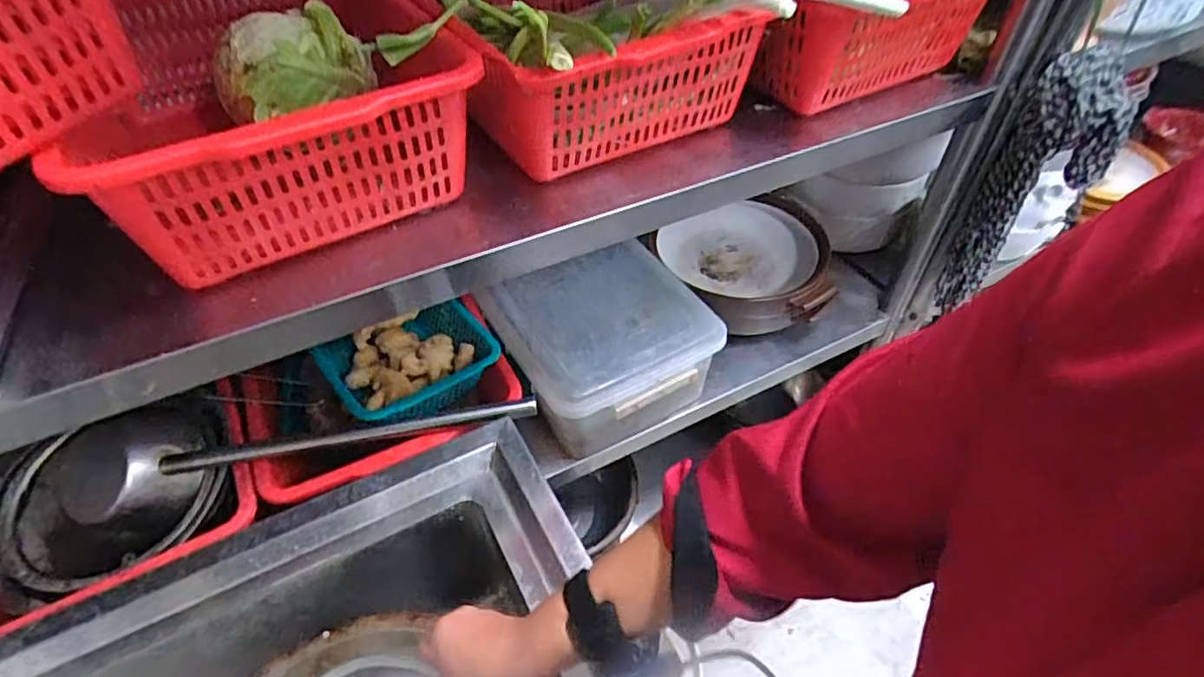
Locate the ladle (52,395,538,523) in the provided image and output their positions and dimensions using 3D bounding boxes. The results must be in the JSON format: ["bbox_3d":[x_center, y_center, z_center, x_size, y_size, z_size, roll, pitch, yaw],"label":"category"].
[{"bbox_3d":[-0.380,0.125,0.822,0.581,0.112,0.105,-11,47,-10],"label":"ladle"}]

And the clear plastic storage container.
[{"bbox_3d":[0.020,0.023,0.983,0.306,0.151,0.259,-24,51,-21],"label":"clear plastic storage container"}]

